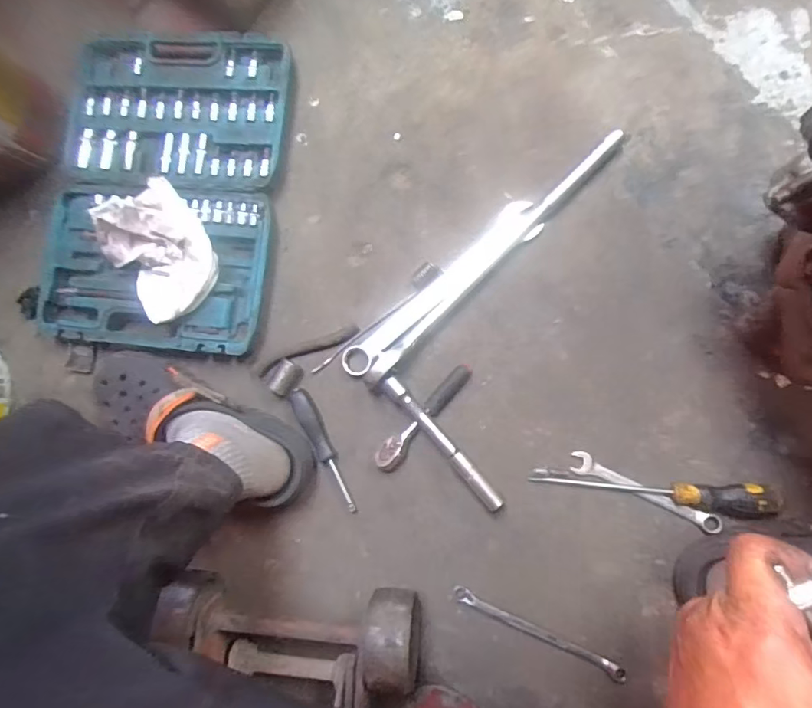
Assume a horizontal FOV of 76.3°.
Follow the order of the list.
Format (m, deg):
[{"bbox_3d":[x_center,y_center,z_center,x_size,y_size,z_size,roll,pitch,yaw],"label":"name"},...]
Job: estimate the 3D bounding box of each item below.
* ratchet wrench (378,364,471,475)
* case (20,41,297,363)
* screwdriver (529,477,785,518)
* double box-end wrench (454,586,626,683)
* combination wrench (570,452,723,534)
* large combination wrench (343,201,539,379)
[{"bbox_3d":[0.021,0.071,0.579,0.029,0.021,0.148,44,90,9],"label":"ratchet wrench"},{"bbox_3d":[-0.303,-0.203,0.625,0.296,0.035,0.383,6,85,7],"label":"case"},{"bbox_3d":[0.255,0.143,0.537,0.234,0.029,0.031,3,84,7],"label":"screwdriver"},{"bbox_3d":[0.139,0.294,0.544,0.188,0.007,0.015,24,87,8],"label":"double box-end wrench"},{"bbox_3d":[0.253,0.146,0.549,0.158,0.010,0.023,24,87,8],"label":"combination wrench"},{"bbox_3d":[0.037,-0.074,0.600,0.272,0.019,0.037,-42,81,0],"label":"large combination wrench"}]

